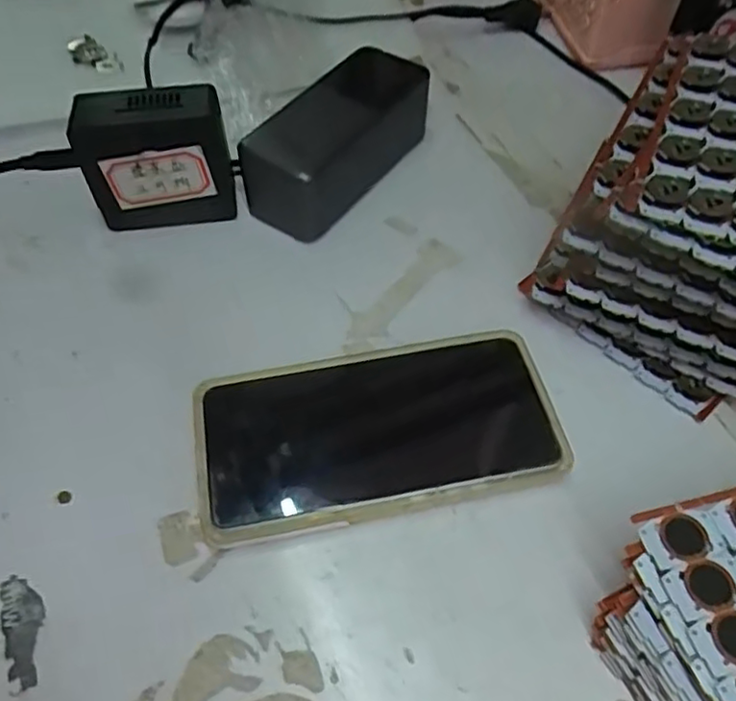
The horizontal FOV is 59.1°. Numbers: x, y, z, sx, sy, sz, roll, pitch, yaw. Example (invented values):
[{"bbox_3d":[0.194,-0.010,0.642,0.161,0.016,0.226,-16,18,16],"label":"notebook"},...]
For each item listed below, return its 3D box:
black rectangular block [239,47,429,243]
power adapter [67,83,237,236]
[{"bbox_3d":[-0.018,-0.132,0.396,0.053,0.057,0.130,29,60,19],"label":"black rectangular block"},{"bbox_3d":[-0.118,-0.109,0.369,0.076,0.076,0.038,-8,55,-6],"label":"power adapter"}]

